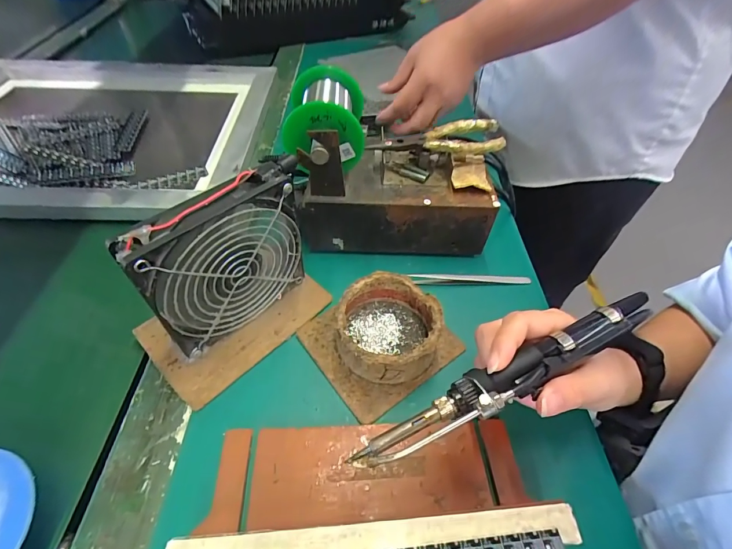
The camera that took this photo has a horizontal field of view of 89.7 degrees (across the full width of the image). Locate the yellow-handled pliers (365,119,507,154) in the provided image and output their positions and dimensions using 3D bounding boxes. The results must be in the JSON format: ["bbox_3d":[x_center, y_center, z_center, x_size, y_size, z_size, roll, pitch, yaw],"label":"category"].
[{"bbox_3d":[0.067,-0.129,0.347,0.130,0.012,0.041,-5,50,-7],"label":"yellow-handled pliers"}]

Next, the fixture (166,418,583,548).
[{"bbox_3d":[0.004,0.136,0.223,0.215,0.040,0.102,-1,49,-4],"label":"fixture"}]

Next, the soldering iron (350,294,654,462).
[{"bbox_3d":[0.088,0.056,0.211,0.200,0.019,0.024,-23,54,-13],"label":"soldering iron"}]

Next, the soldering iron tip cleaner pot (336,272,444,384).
[{"bbox_3d":[0.017,0.045,0.300,0.079,0.040,0.085,1,49,-2],"label":"soldering iron tip cleaner pot"}]

